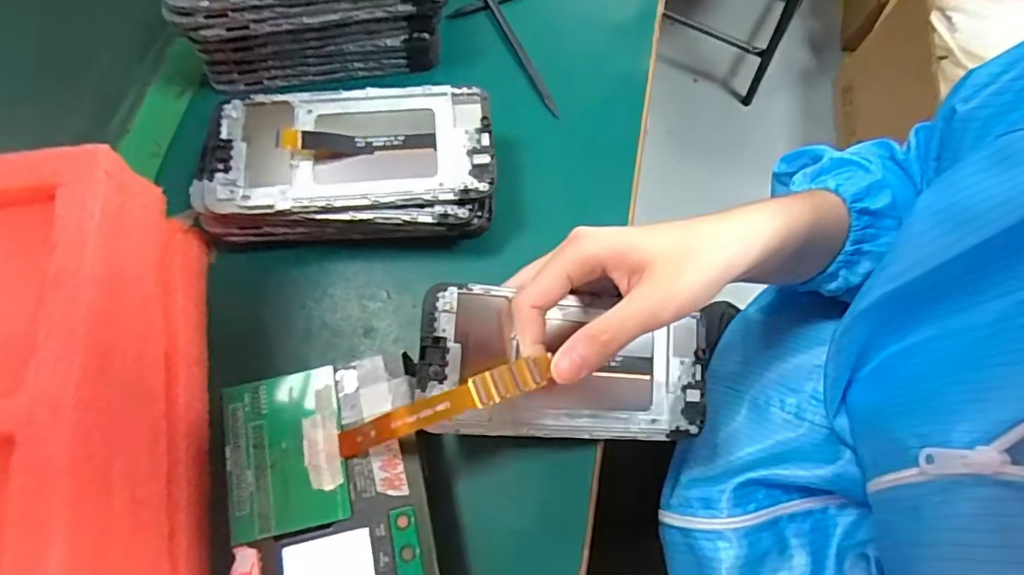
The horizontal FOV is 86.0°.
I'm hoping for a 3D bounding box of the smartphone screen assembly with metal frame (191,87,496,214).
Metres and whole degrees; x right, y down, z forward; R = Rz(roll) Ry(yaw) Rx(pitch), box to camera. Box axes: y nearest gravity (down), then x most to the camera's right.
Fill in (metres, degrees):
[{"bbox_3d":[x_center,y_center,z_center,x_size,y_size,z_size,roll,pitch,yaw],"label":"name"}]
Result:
[{"bbox_3d":[-0.093,-0.080,0.312,0.161,0.011,0.073,-3,71,-4],"label":"smartphone screen assembly with metal frame"}]

